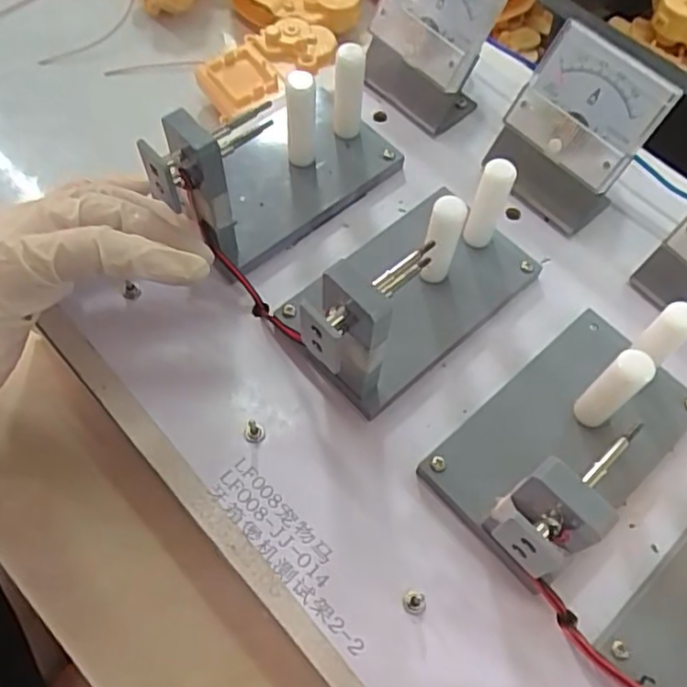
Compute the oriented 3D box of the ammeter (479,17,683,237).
[{"bbox_3d":[0.113,-0.104,0.323,0.064,0.069,0.042,38,67,15],"label":"ammeter"}]

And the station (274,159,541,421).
[{"bbox_3d":[0.029,-0.033,0.281,0.068,0.079,0.126,42,68,16],"label":"station"}]

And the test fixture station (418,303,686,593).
[{"bbox_3d":[0.094,0.031,0.253,0.127,0.079,0.068,-38,71,-20],"label":"test fixture station"}]

